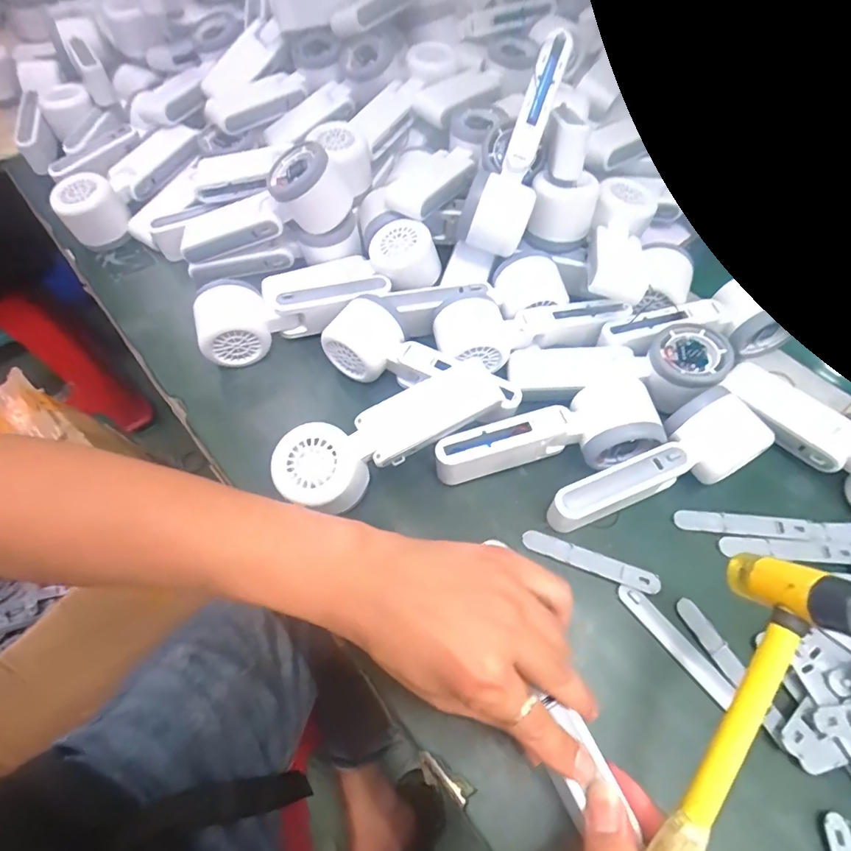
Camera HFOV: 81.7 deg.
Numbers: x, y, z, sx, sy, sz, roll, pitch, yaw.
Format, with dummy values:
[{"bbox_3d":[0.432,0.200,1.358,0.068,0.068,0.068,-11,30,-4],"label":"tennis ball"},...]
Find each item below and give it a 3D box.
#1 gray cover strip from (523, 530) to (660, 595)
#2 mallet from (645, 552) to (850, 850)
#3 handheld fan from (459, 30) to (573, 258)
[{"bbox_3d":[0.115,0.095,0.345,0.093,0.005,0.015,20,61,10],"label":"gray cover strip"},{"bbox_3d":[0.115,0.180,0.222,0.041,0.044,0.260,30,86,14],"label":"mallet"},{"bbox_3d":[0.076,-0.227,0.402,0.053,0.051,0.165,24,107,12],"label":"handheld fan"}]

